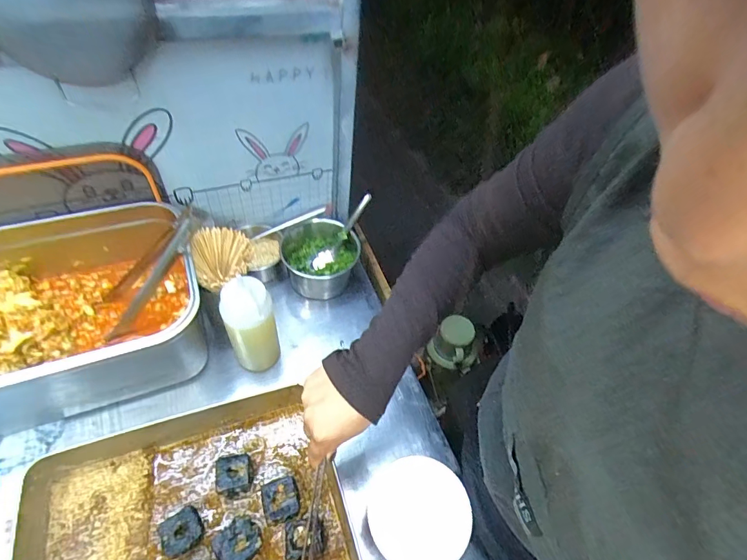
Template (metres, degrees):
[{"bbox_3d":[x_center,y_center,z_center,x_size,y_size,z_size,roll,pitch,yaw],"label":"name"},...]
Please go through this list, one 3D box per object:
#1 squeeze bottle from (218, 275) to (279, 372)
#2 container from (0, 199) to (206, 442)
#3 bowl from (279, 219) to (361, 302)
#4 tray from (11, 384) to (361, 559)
[{"bbox_3d":[-0.172,0.067,0.578,0.063,0.166,0.061,-12,54,-15],"label":"squeeze bottle"},{"bbox_3d":[-0.424,0.056,0.561,0.352,0.162,0.244,-16,55,-18],"label":"container"},{"bbox_3d":[-0.098,-0.042,0.739,0.136,0.063,0.143,-2,52,-8],"label":"bowl"},{"bbox_3d":[-0.206,0.300,0.455,0.348,0.057,0.285,-14,55,-16],"label":"tray"}]

